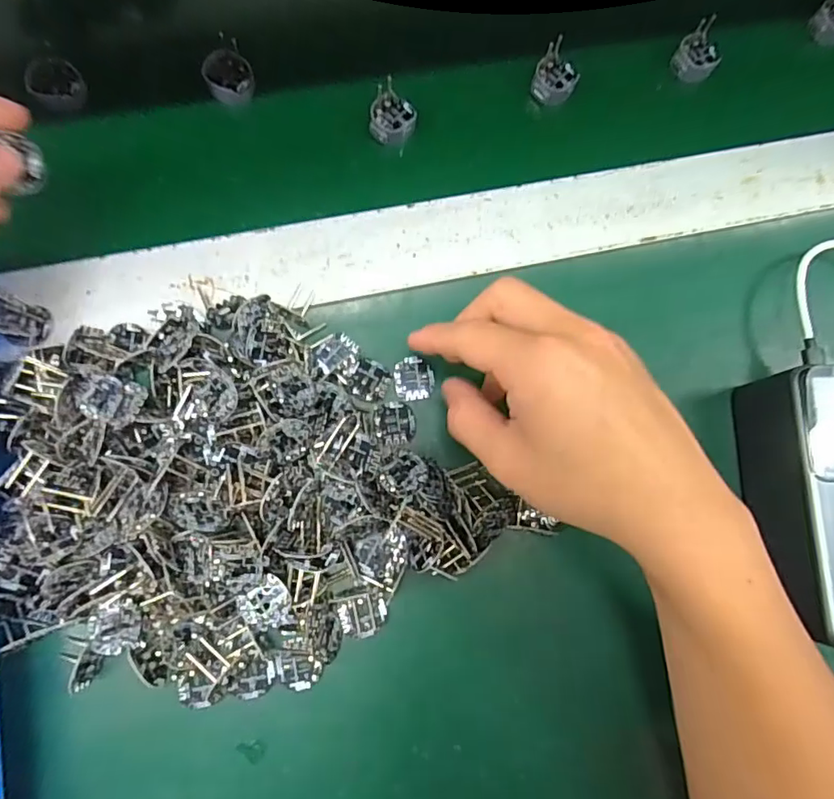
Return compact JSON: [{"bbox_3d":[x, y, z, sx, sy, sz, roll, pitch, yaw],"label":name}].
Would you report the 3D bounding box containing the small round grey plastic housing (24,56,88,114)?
[{"bbox_3d":[-0.212,-0.186,0.324,0.026,0.015,0.026,1,79,-4],"label":"small round grey plastic housing"}]

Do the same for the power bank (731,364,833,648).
[{"bbox_3d":[0.203,0.050,0.274,0.056,0.053,0.127,1,79,-4],"label":"power bank"}]

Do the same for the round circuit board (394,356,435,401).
[{"bbox_3d":[-0.001,-0.011,0.302,0.021,0.004,0.024,4,79,-3],"label":"round circuit board"}]

